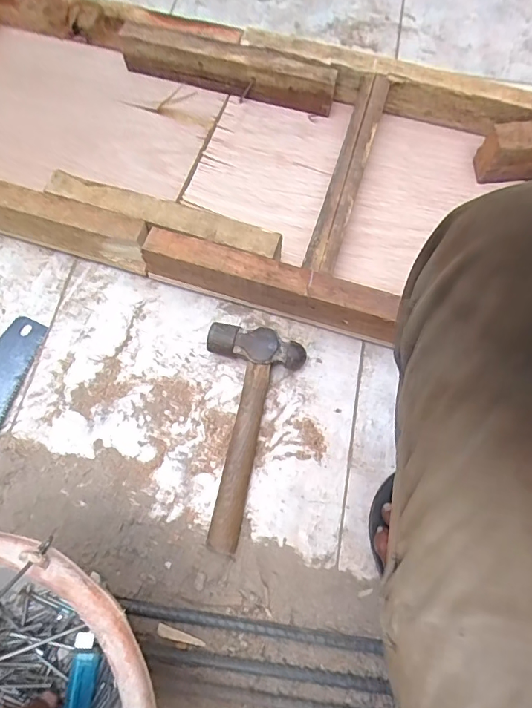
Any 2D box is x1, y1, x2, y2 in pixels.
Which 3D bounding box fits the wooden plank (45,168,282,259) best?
[{"bbox_3d":[-0.120,-0.167,0.533,0.280,0.016,0.036,16,72,6],"label":"wooden plank"}]

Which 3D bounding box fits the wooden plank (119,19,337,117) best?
[{"bbox_3d":[-0.055,-0.394,0.624,0.297,0.063,0.023,13,49,3],"label":"wooden plank"}]

